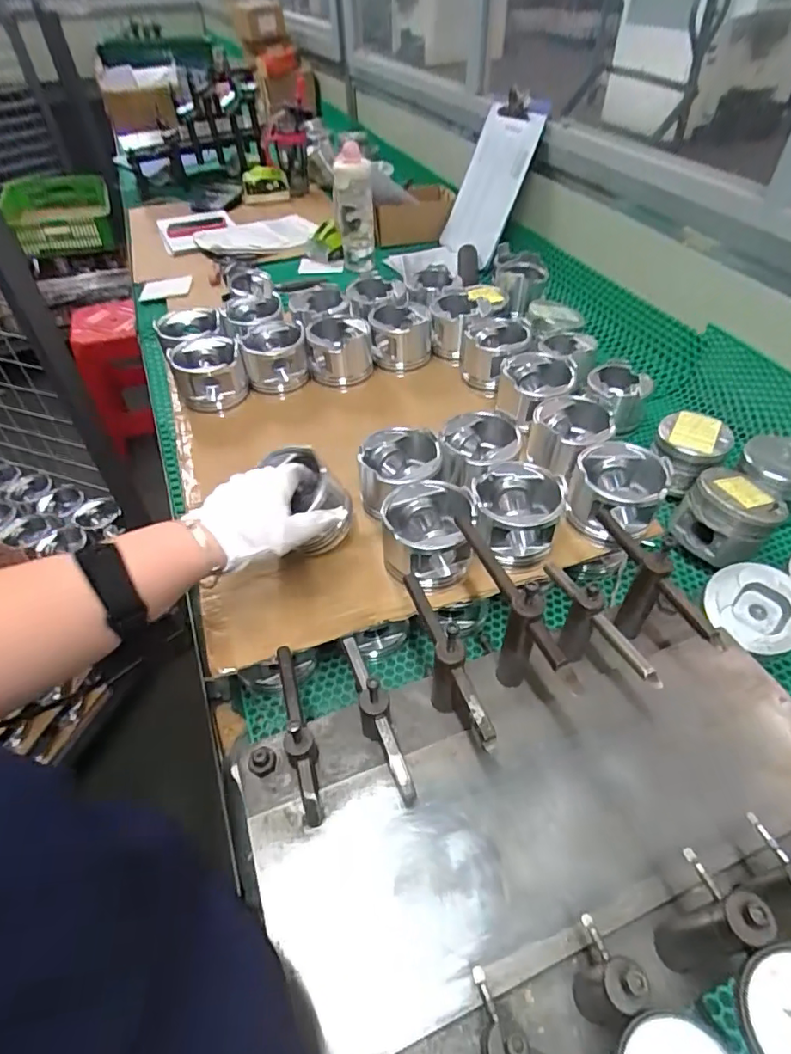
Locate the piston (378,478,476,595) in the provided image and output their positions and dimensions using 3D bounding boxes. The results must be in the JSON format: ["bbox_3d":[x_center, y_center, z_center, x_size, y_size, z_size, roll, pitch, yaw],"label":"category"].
[{"bbox_3d":[0.033,0.011,0.557,0.089,0.081,0.095,-4,48,-2],"label":"piston"}]

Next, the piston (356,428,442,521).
[{"bbox_3d":[0.004,-0.061,0.607,0.089,0.059,0.091,-1,48,1],"label":"piston"}]

